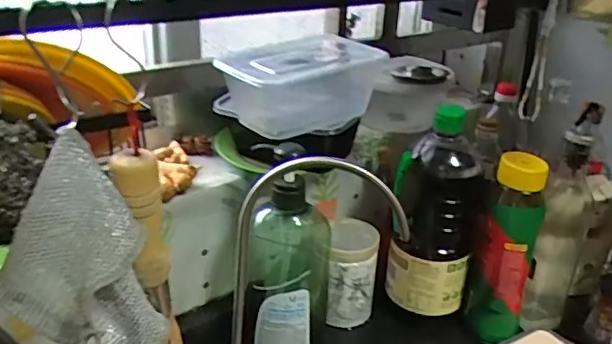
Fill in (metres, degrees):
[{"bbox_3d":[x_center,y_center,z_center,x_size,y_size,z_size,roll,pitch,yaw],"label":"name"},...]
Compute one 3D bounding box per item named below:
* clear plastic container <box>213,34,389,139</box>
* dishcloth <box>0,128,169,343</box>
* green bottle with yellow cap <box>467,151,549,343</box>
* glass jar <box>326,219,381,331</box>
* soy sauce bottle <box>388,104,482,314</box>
[{"bbox_3d":[-0.014,-0.097,0.623,0.169,0.081,0.121,-12,29,-27],"label":"clear plastic container"},{"bbox_3d":[-0.137,0.061,0.332,0.079,0.158,0.049,2,25,0],"label":"dishcloth"},{"bbox_3d":[0.244,0.095,0.684,0.068,0.230,0.060,11,27,18],"label":"green bottle with yellow cap"},{"bbox_3d":[0.062,0.137,0.742,0.061,0.127,0.071,4,25,5],"label":"glass jar"},{"bbox_3d":[0.163,0.049,0.701,0.096,0.259,0.072,6,25,9],"label":"soy sauce bottle"}]

